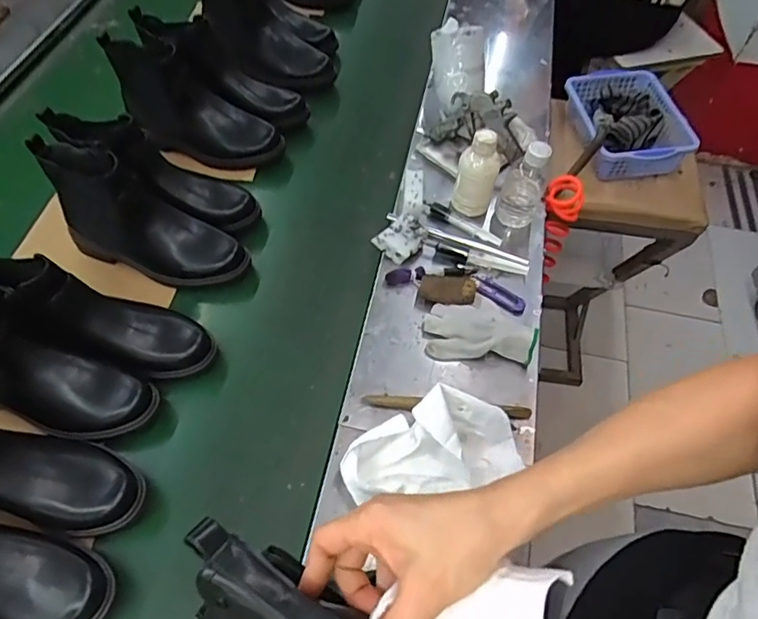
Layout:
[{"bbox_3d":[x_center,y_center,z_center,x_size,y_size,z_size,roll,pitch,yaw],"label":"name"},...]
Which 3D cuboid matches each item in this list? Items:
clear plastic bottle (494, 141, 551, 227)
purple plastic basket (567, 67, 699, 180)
[{"bbox_3d":[0.208,-0.183,0.755,0.057,0.138,0.061,17,59,9],"label":"clear plastic bottle"},{"bbox_3d":[0.440,-0.337,0.948,0.167,0.080,0.222,-5,57,-3],"label":"purple plastic basket"}]

